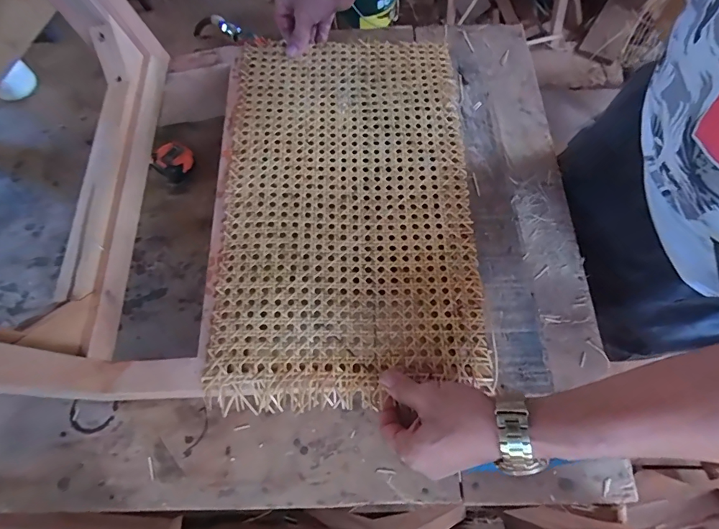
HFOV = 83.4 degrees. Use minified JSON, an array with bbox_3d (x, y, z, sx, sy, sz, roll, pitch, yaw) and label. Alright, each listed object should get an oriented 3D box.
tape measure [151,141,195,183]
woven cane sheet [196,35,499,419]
[{"bbox_3d":[-0.296,-0.165,0.641,0.051,0.030,0.053,0,68,1],"label":"tape measure"},{"bbox_3d":[-0.017,-0.093,0.492,0.292,0.011,0.496,0,68,-3],"label":"woven cane sheet"}]

